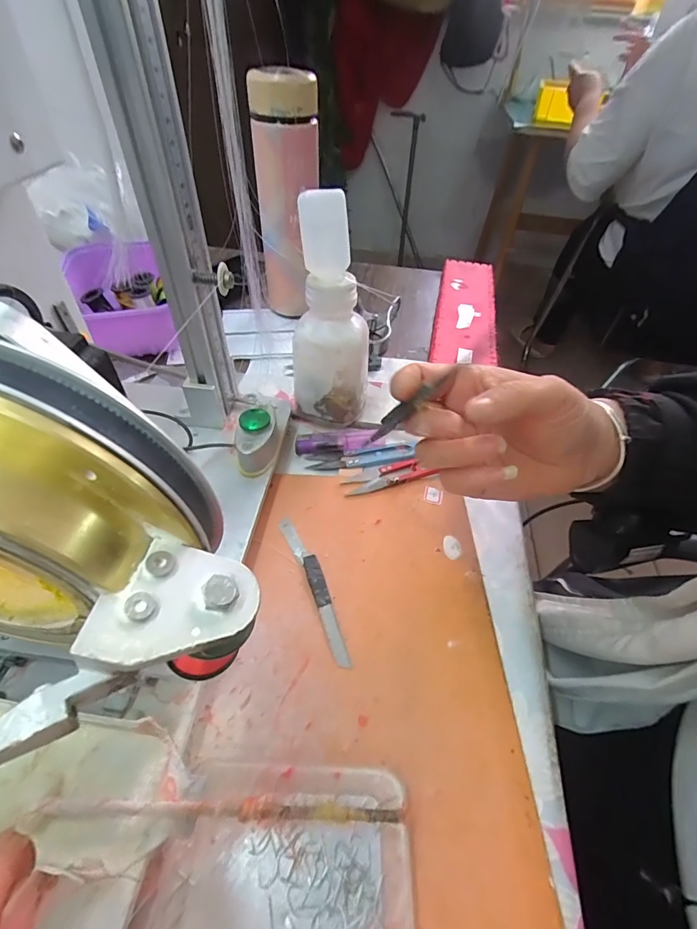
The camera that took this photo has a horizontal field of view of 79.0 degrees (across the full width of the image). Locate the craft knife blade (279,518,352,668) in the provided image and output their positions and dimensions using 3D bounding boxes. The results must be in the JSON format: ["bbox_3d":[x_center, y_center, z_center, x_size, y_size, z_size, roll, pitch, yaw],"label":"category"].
[{"bbox_3d":[-0.022,0.079,0.283,0.014,0.004,0.111,-18,51,-18],"label":"craft knife blade"}]

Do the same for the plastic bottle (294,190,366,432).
[{"bbox_3d":[-0.012,-0.114,0.341,0.061,0.161,0.060,8,48,5],"label":"plastic bottle"}]

